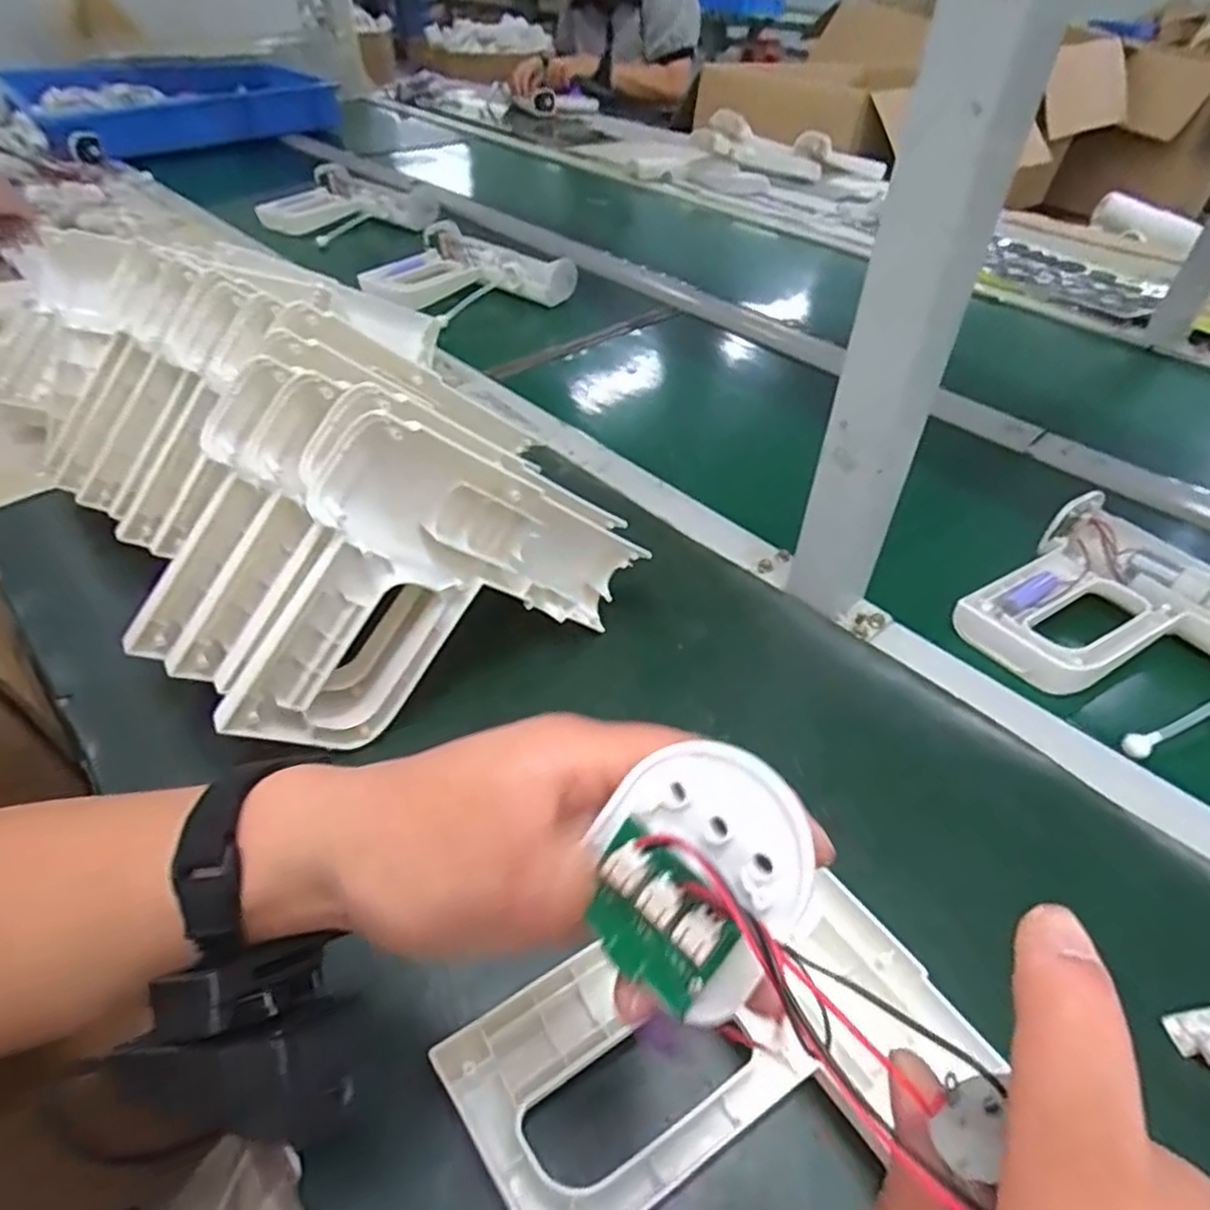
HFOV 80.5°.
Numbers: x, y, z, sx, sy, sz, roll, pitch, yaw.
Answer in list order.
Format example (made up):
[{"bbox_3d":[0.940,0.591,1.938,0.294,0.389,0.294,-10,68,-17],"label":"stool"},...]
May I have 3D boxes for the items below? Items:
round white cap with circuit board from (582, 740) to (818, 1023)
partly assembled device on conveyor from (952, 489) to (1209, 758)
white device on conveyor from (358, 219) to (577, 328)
[{"bbox_3d":[0.019,0.060,0.159,0.047,0.010,0.056,36,97,24],"label":"round white cap with circuit board"},{"bbox_3d":[0.361,0.020,0.464,0.184,0.034,0.207,-21,48,-22],"label":"partly assembled device on conveyor"},{"bbox_3d":[-0.166,-0.410,0.903,0.224,0.048,0.184,17,46,16],"label":"white device on conveyor"}]

